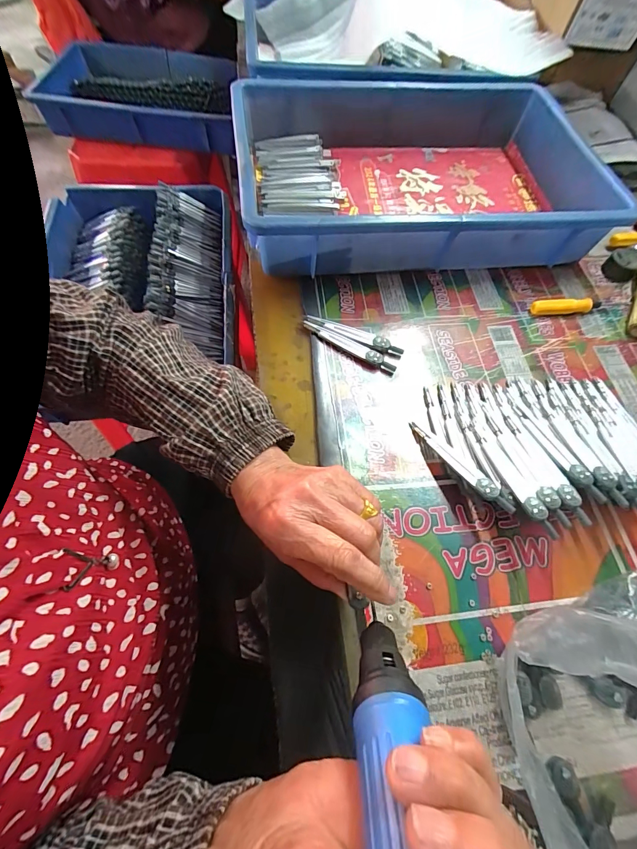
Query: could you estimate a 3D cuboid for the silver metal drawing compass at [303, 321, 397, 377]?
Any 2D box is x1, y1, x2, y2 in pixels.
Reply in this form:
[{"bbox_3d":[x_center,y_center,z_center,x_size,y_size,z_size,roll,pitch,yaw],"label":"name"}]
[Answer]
[{"bbox_3d":[0.033,-0.083,0.370,0.106,0.006,0.016,32,67,11],"label":"silver metal drawing compass"}]

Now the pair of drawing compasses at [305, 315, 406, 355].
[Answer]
[{"bbox_3d":[0.038,-0.096,0.377,0.108,0.006,0.015,18,65,5],"label":"pair of drawing compasses"}]

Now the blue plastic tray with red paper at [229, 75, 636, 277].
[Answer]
[{"bbox_3d":[0.121,-0.317,0.447,0.410,0.083,0.294,-6,65,-6],"label":"blue plastic tray with red paper"}]

